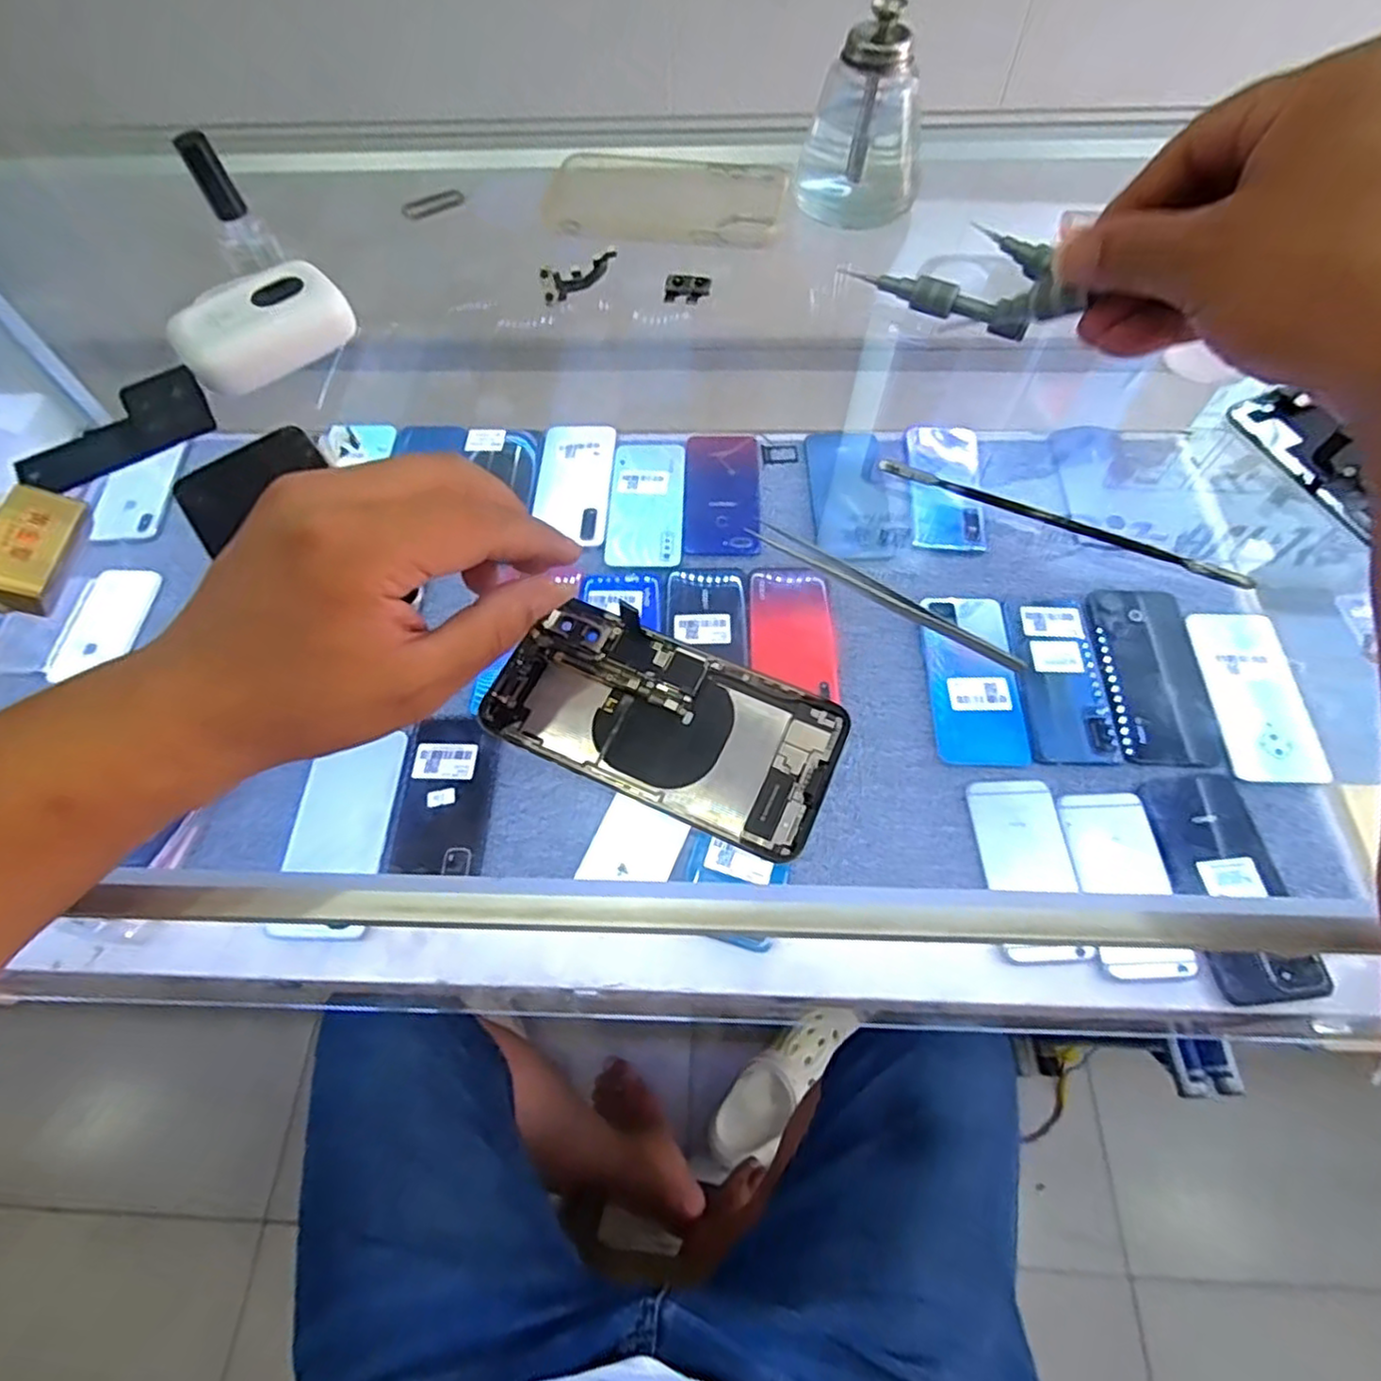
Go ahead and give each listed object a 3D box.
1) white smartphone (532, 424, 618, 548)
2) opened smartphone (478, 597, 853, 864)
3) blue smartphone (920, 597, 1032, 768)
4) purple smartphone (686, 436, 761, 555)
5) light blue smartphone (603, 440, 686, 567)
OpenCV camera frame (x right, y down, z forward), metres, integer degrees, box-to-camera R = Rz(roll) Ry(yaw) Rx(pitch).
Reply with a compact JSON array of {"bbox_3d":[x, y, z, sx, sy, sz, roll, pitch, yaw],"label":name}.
[{"bbox_3d":[-0.117,-0.214,0.692,0.075,0.009,0.154,2,64,2],"label":"white smartphone"},{"bbox_3d":[-0.011,0.012,0.281,0.139,0.008,0.068,22,67,13],"label":"opened smartphone"},{"bbox_3d":[0.242,-0.011,0.588,0.074,0.008,0.156,1,64,2],"label":"blue smartphone"},{"bbox_3d":[0.033,-0.198,0.687,0.075,0.008,0.152,1,64,2],"label":"purple smartphone"},{"bbox_3d":[-0.042,-0.188,0.681,0.075,0.004,0.158,2,64,2],"label":"light blue smartphone"}]

